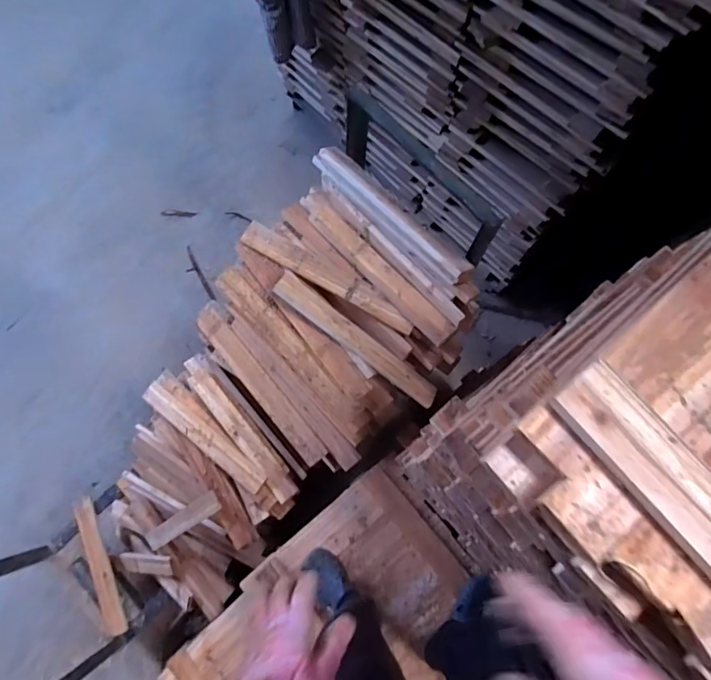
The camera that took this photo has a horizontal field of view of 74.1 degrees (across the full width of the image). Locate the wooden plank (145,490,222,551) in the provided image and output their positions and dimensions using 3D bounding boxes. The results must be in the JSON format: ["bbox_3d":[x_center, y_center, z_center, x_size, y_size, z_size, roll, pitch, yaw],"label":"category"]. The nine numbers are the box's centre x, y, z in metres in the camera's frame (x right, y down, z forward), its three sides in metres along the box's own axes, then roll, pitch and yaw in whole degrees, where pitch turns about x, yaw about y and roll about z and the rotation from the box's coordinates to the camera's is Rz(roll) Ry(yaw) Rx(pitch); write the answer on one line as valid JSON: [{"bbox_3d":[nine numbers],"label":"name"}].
[{"bbox_3d":[-0.560,0.588,1.524,0.418,0.030,0.067,-37,74,33],"label":"wooden plank"}]

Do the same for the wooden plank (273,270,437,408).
[{"bbox_3d":[0.006,-0.002,1.143,0.466,0.025,0.071,39,67,-3],"label":"wooden plank"}]

